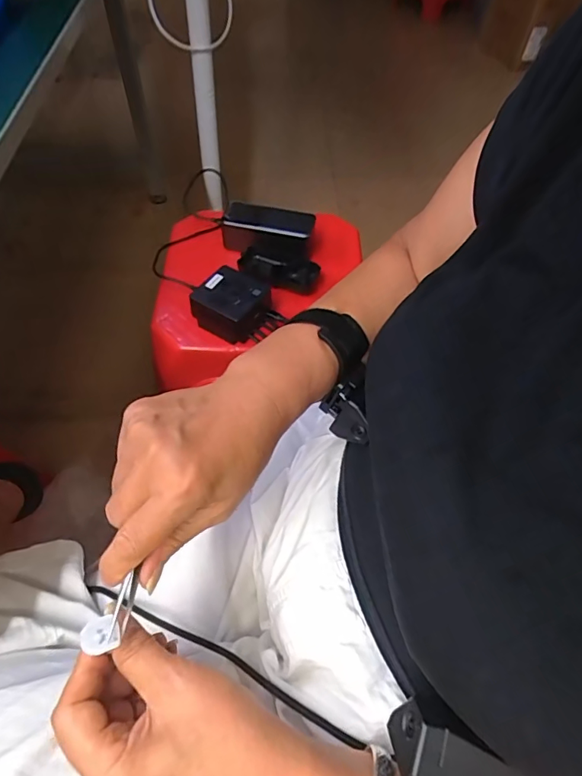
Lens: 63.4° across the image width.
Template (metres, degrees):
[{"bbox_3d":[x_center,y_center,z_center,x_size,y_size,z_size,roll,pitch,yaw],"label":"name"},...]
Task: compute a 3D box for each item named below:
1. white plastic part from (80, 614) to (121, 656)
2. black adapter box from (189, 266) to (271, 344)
[{"bbox_3d":[-0.099,0.127,0.243,0.018,0.004,0.015,-22,63,-15],"label":"white plastic part"},{"bbox_3d":[-0.074,-0.105,0.586,0.078,0.042,0.075,30,59,17],"label":"black adapter box"}]

